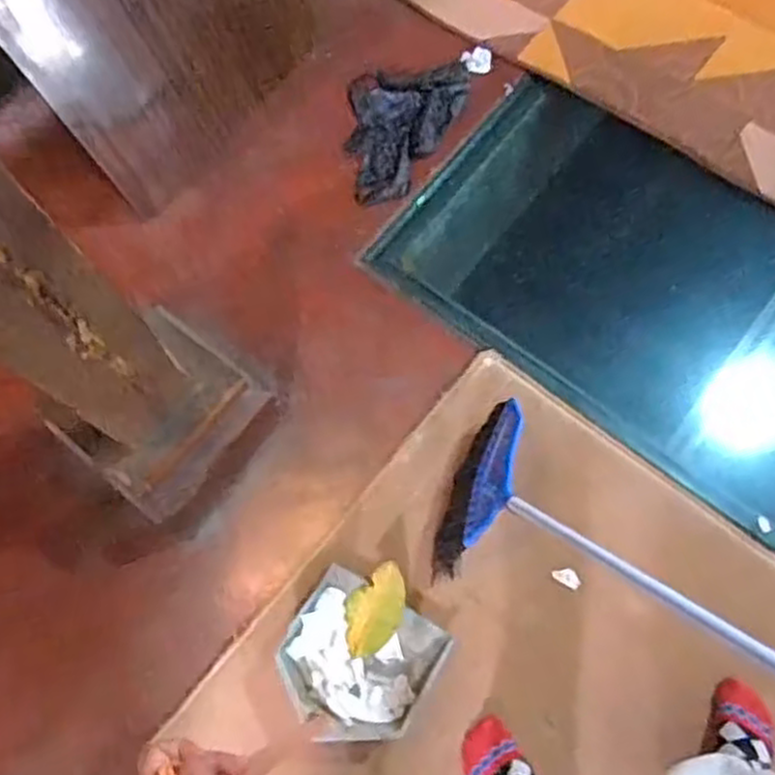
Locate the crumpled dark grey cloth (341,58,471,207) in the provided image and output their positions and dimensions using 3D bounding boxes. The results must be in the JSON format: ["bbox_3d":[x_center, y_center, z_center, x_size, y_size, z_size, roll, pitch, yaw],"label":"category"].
[{"bbox_3d":[0.008,-0.573,1.633,0.239,0.047,0.373,27,74,11],"label":"crumpled dark grey cloth"}]

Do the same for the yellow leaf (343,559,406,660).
[{"bbox_3d":[-0.022,0.379,1.303,0.092,0.013,0.159,27,74,11],"label":"yellow leaf"}]

